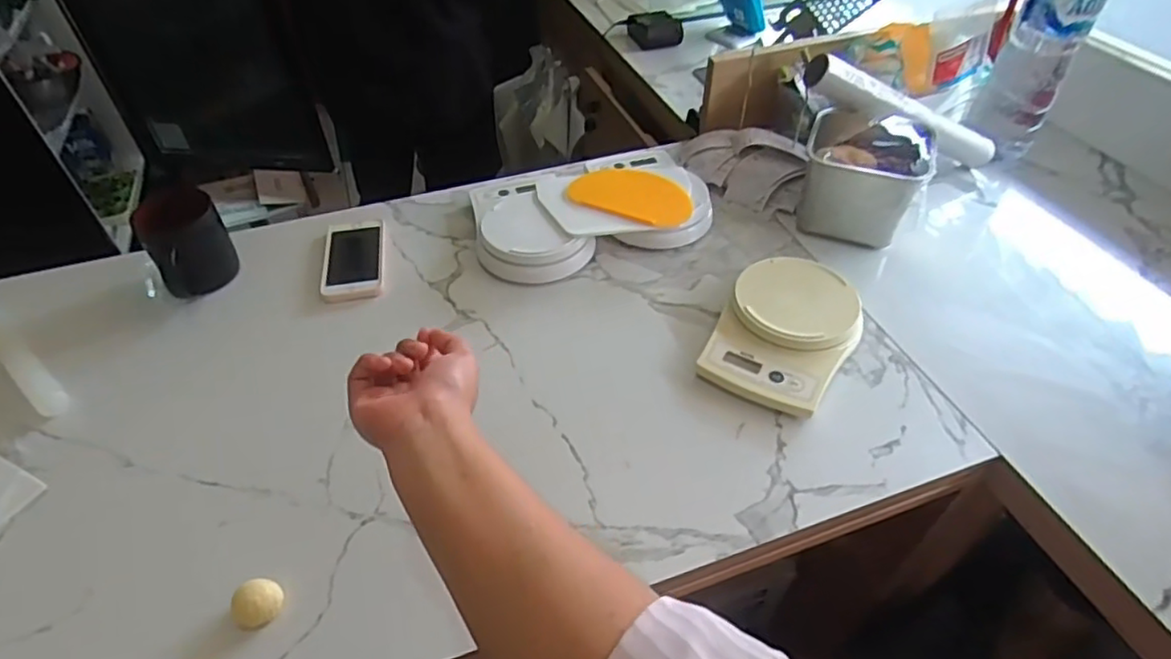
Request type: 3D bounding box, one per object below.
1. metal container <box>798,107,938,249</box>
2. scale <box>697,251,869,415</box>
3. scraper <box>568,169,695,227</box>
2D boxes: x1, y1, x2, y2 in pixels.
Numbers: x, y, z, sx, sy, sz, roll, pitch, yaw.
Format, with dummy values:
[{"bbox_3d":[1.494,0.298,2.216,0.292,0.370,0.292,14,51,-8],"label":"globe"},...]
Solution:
[{"bbox_3d":[0.332,-0.181,0.789,0.128,0.113,0.128,17,49,15],"label":"metal container"},{"bbox_3d":[0.207,0.002,0.668,0.130,0.047,0.187,20,50,18],"label":"scale"},{"bbox_3d":[0.063,-0.169,0.803,0.160,0.005,0.108,20,45,25],"label":"scraper"}]

